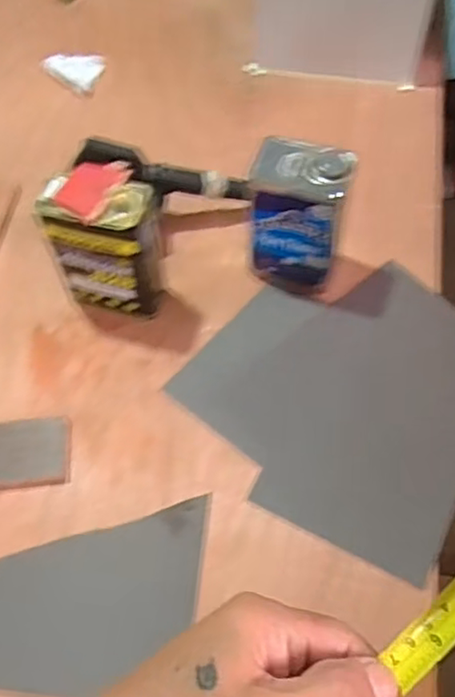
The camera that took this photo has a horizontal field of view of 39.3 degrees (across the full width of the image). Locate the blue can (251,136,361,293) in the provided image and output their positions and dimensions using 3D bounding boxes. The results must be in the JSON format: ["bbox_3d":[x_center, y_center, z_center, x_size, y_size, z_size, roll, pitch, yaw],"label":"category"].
[{"bbox_3d":[0.119,-0.222,1.085,0.156,0.240,0.104,15,60,11],"label":"blue can"}]

